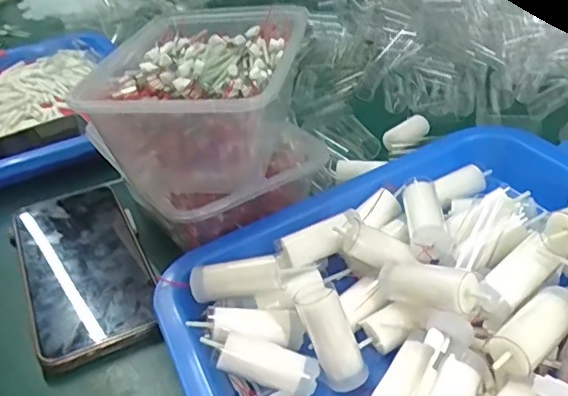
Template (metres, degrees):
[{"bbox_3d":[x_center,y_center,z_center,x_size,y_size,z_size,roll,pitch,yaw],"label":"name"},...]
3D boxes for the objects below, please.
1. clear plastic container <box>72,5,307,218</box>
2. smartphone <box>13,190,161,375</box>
[{"bbox_3d":[-0.046,-0.057,0.383,0.119,0.099,0.181,2,35,11],"label":"clear plastic container"},{"bbox_3d":[-0.136,0.044,0.378,0.078,0.011,0.162,-23,39,-20],"label":"smartphone"}]

